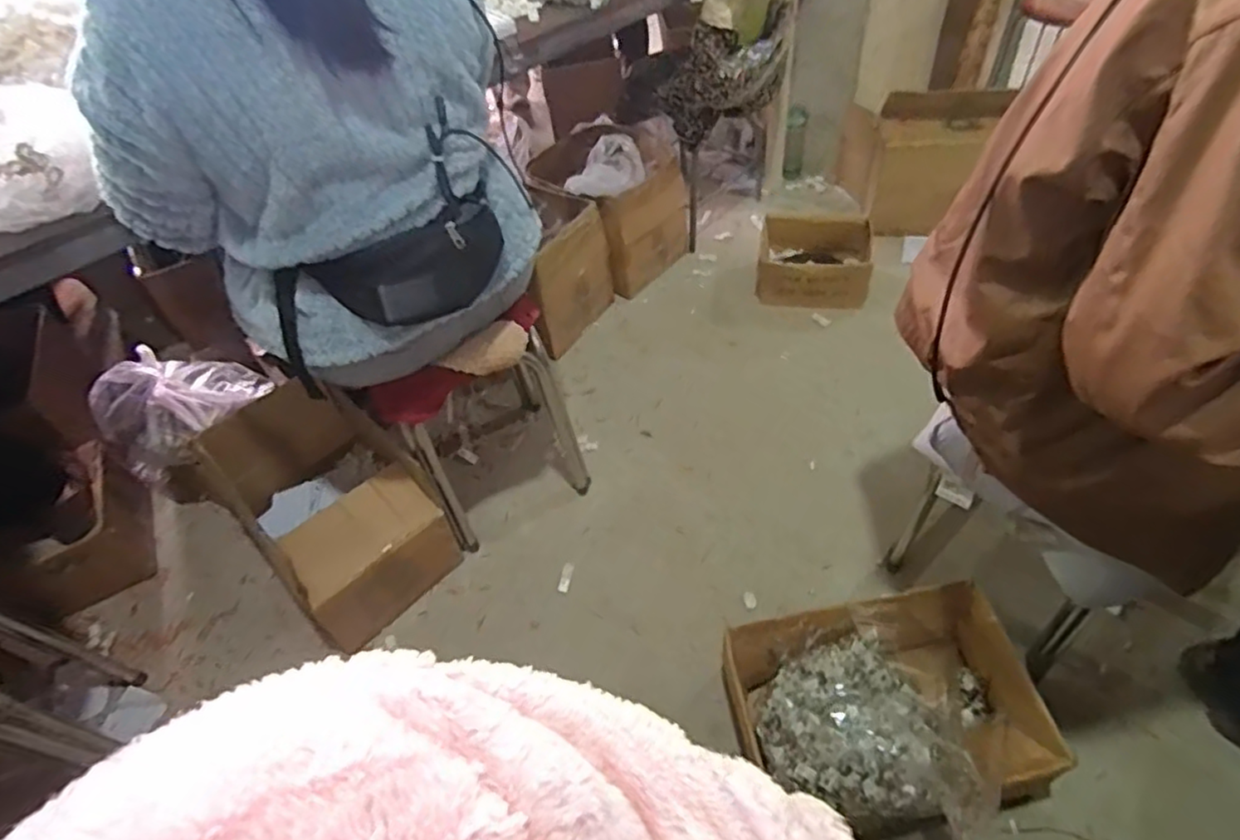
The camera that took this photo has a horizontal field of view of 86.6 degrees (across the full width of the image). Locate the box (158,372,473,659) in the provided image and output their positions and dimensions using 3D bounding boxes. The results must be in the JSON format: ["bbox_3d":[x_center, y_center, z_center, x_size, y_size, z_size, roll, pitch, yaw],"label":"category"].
[{"bbox_3d":[-0.555,0.170,1.243,0.338,0.272,0.373,-31,53,-21],"label":"box"}]

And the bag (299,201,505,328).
[{"bbox_3d":[-0.271,-0.204,0.900,0.252,0.127,0.065,-34,40,-25],"label":"bag"}]

